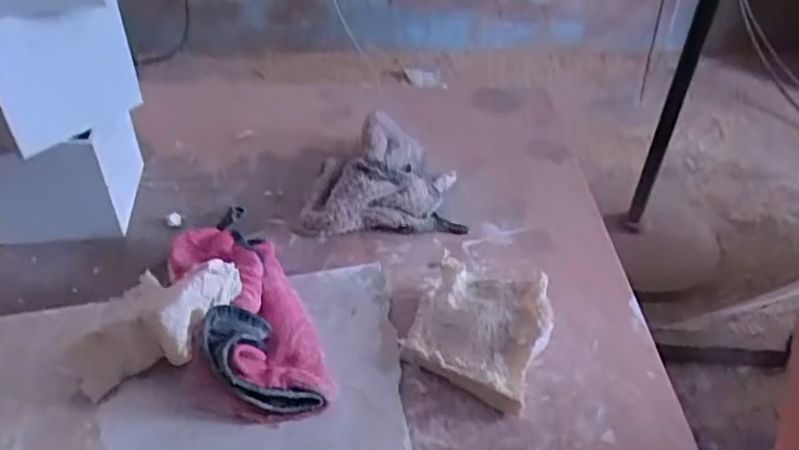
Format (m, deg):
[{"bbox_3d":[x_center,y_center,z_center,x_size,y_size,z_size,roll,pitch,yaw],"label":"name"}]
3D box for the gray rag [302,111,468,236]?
[{"bbox_3d":[-0.020,-0.051,0.651,0.152,0.056,0.147,-5,40,-6],"label":"gray rag"}]

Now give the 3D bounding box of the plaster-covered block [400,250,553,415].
[{"bbox_3d":[0.063,0.078,0.506,0.100,0.043,0.104,18,43,19],"label":"plaster-covered block"}]

